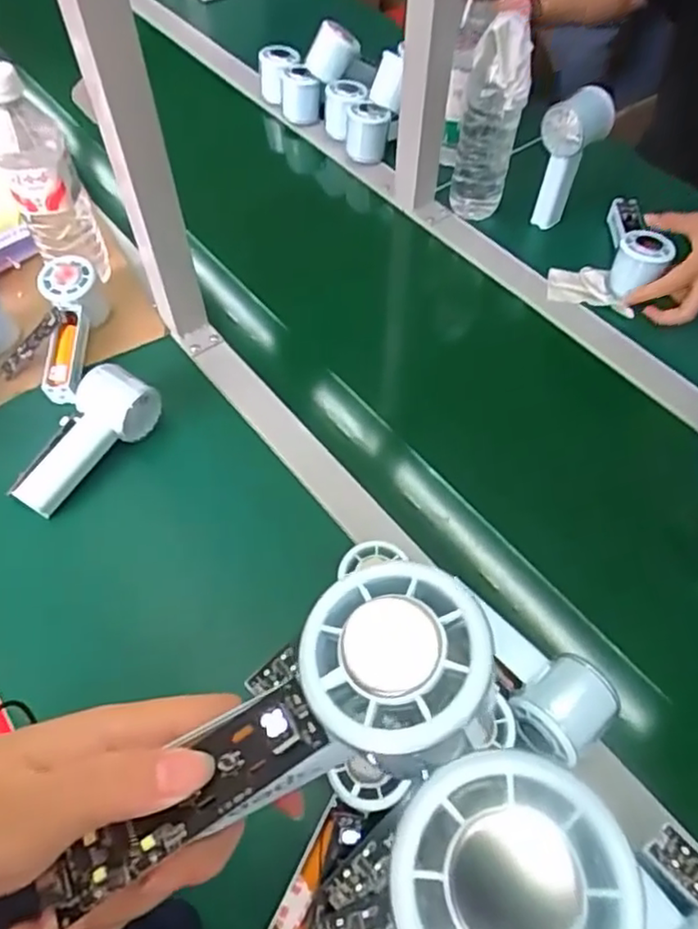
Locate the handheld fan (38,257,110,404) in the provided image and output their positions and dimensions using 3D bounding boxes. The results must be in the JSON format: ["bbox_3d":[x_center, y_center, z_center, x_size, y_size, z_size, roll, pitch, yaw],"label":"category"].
[{"bbox_3d":[-0.286,-0.134,0.669,0.062,0.069,0.159,0,72,-1],"label":"handheld fan"}]

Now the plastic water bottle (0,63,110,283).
[{"bbox_3d":[-0.296,-0.269,0.641,0.066,0.208,0.053,-22,60,-14],"label":"plastic water bottle"}]

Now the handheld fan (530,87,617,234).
[{"bbox_3d":[0.257,-0.353,0.768,0.060,0.153,0.074,40,65,22],"label":"handheld fan"}]

